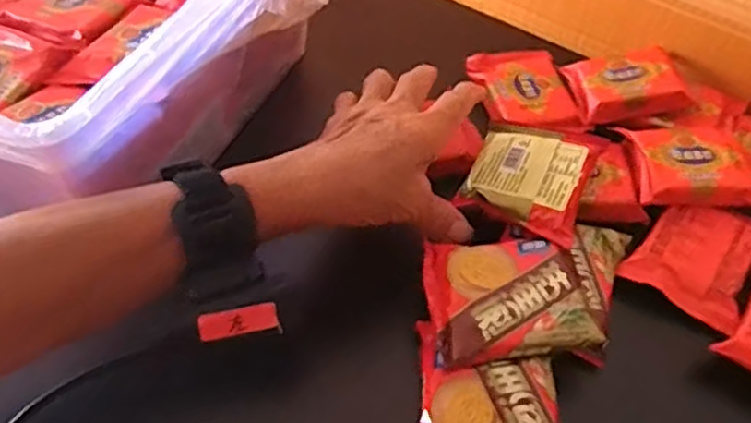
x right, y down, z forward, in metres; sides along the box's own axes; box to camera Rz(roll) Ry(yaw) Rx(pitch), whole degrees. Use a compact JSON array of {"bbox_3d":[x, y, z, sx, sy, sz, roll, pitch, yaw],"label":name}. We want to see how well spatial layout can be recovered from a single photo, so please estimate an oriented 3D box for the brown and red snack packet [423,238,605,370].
[{"bbox_3d":[0.072,0.049,0.382,0.085,0.021,0.069,-5,51,-7],"label":"brown and red snack packet"}]

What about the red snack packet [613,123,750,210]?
[{"bbox_3d":[0.202,-0.028,0.446,0.080,0.025,0.060,0,51,-3],"label":"red snack packet"}]

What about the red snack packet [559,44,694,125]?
[{"bbox_3d":[0.179,-0.093,0.499,0.076,0.023,0.062,-6,51,-7],"label":"red snack packet"}]

